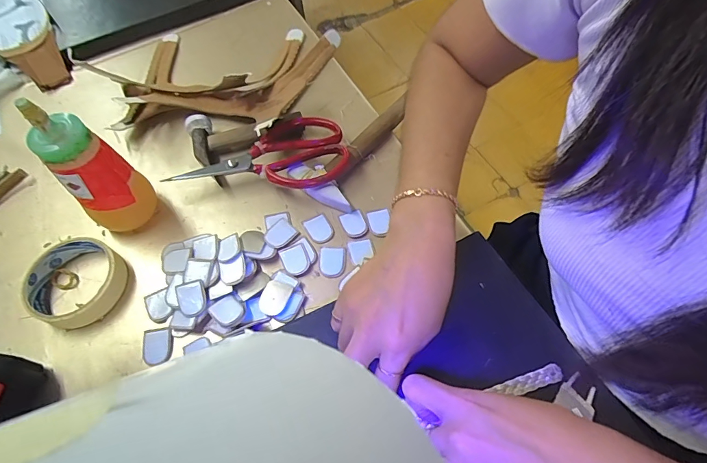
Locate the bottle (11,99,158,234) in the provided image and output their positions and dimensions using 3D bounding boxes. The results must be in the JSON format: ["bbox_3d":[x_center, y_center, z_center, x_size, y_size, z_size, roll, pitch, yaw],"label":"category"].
[{"bbox_3d":[-0.242,-0.055,0.387,0.056,0.149,0.046,-20,61,-8],"label":"bottle"}]

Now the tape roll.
[{"bbox_3d":[-0.269,0.051,0.399,0.090,0.026,0.085,-1,60,2],"label":"tape roll"}]

